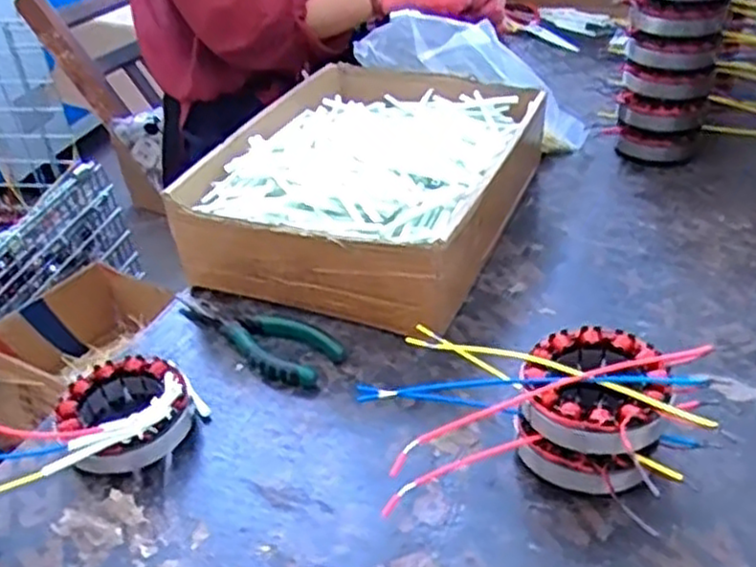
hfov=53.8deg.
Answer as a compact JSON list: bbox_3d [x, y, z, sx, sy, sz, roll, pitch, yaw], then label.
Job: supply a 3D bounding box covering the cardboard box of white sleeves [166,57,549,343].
[{"bbox_3d":[0.003,-0.102,0.693,0.242,0.089,0.342,11,38,22],"label":"cardboard box of white sleeves"}]

